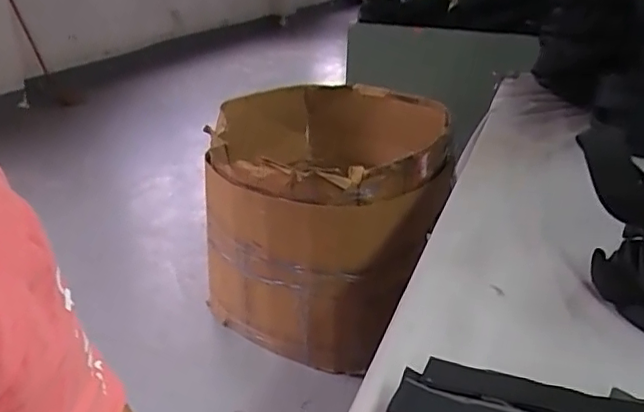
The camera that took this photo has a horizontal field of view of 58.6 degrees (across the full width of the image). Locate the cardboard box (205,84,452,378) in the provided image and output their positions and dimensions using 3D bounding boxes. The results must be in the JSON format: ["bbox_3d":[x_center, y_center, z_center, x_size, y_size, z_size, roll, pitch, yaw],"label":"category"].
[{"bbox_3d":[0.033,0.032,1.898,0.745,0.666,0.795,11,27,20],"label":"cardboard box"}]

